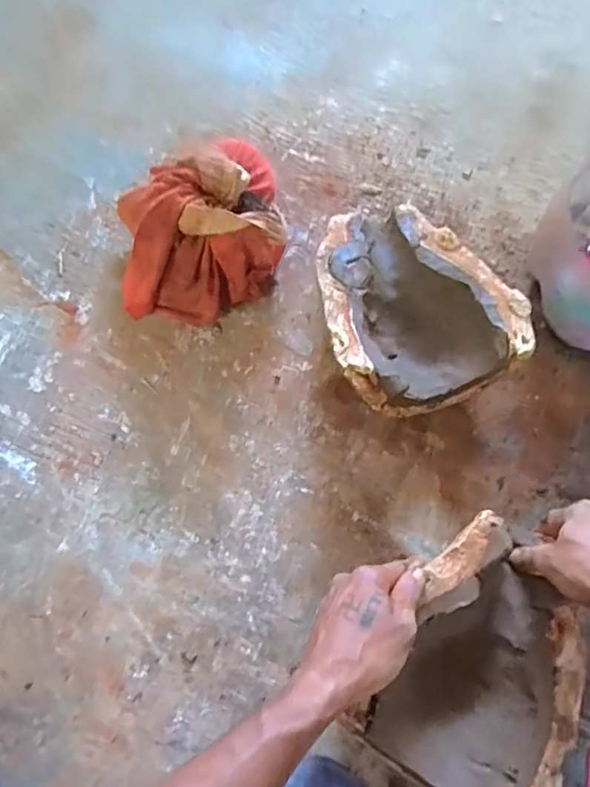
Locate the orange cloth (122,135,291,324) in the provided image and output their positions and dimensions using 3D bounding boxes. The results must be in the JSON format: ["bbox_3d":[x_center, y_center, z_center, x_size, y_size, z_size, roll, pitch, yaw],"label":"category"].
[{"bbox_3d":[-0.108,-0.173,0.581,0.183,0.139,0.148,-15,73,-4],"label":"orange cloth"}]

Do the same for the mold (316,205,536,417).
[{"bbox_3d":[0.121,-0.095,0.575,0.184,0.096,0.219,-12,73,-4],"label":"mold"}]

